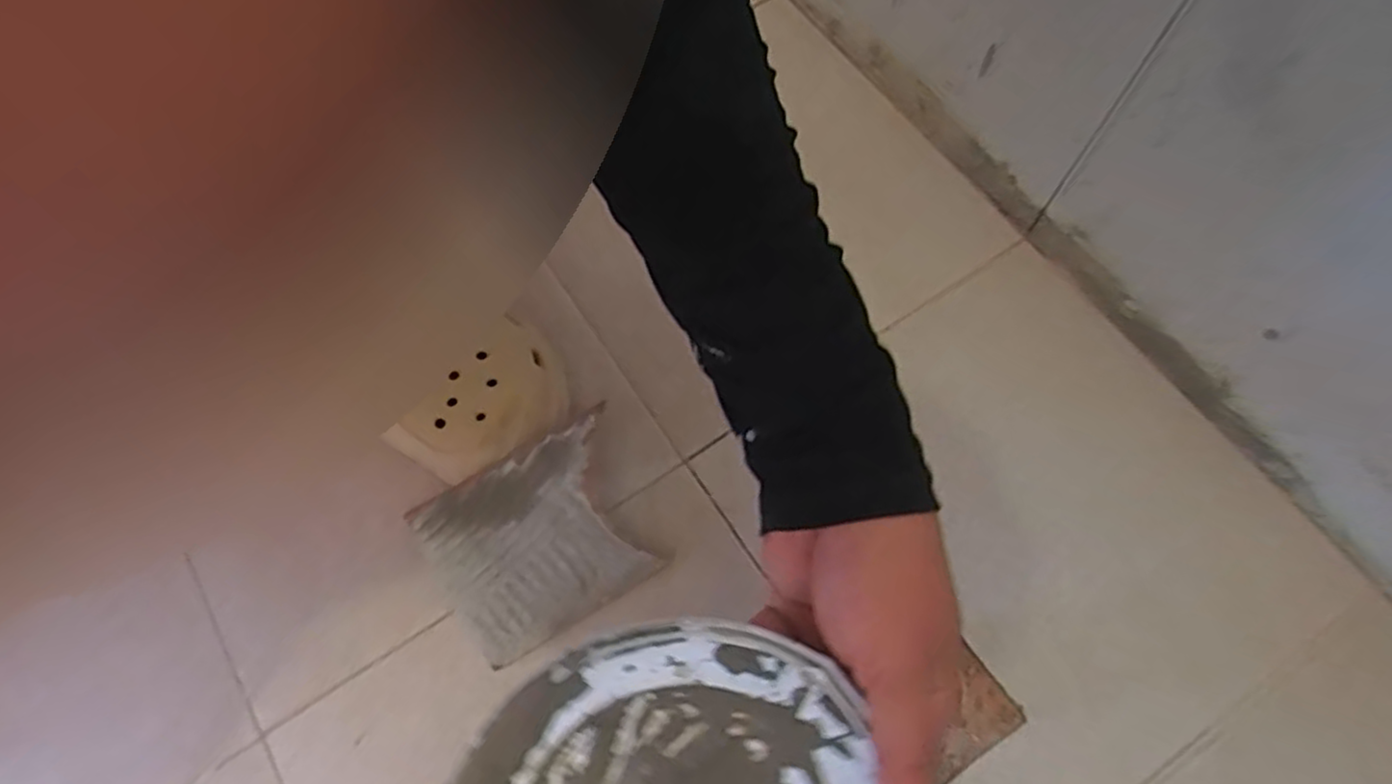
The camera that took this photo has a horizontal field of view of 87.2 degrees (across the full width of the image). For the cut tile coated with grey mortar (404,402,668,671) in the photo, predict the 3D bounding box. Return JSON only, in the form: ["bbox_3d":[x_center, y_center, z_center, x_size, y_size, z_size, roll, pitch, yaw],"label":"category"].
[{"bbox_3d":[-0.093,0.090,0.437,0.119,0.010,0.107,-30,101,-9],"label":"cut tile coated with grey mortar"}]

